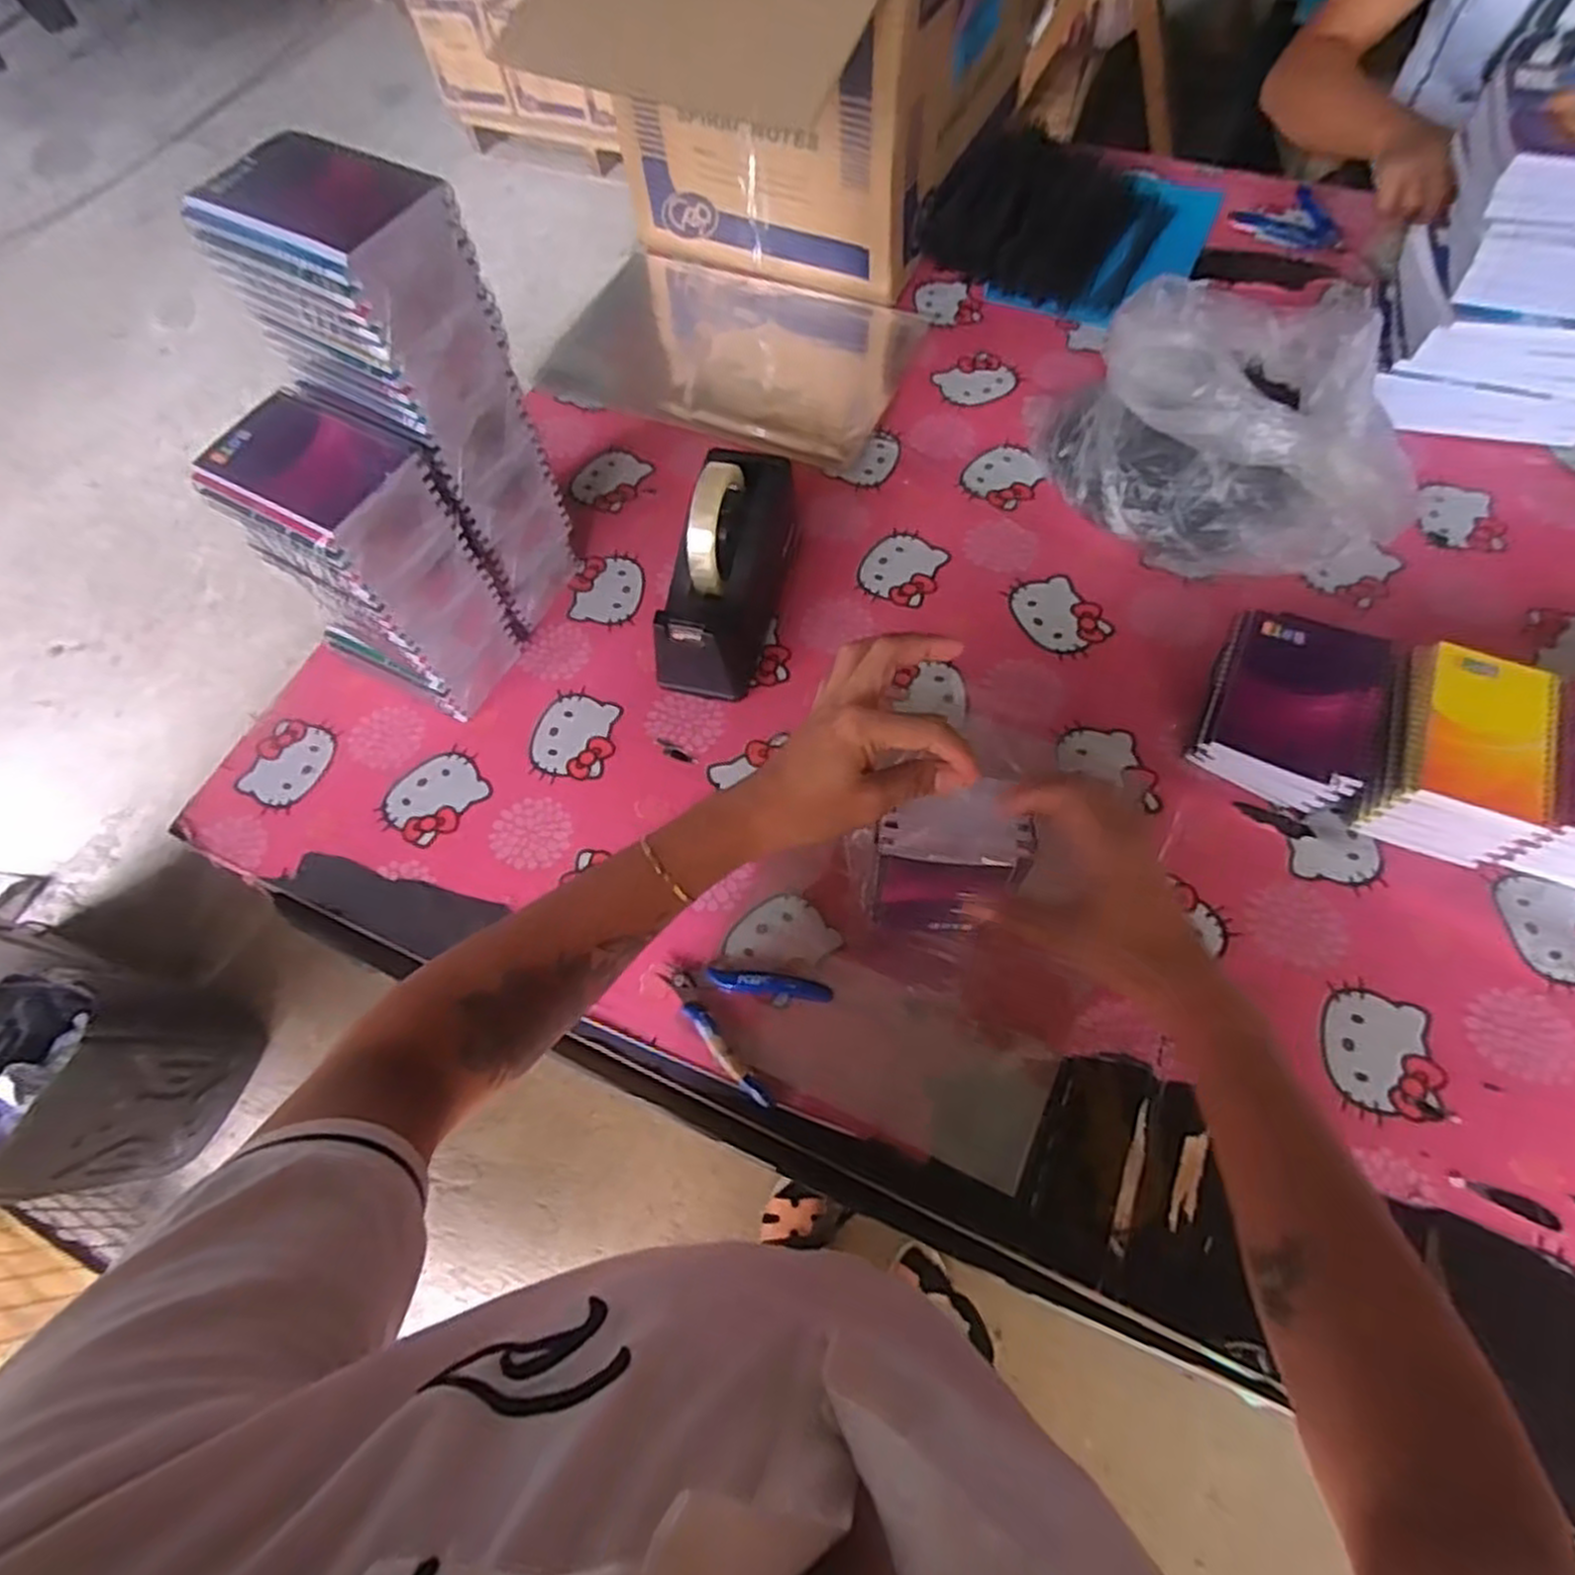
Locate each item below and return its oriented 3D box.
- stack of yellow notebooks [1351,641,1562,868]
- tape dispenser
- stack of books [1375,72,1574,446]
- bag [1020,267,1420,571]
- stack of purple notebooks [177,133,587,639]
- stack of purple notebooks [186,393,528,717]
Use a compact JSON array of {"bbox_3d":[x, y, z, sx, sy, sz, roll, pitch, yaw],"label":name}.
[{"bbox_3d":[0.486,-0.022,0.579,0.096,0.078,0.141,23,67,14],"label":"stack of yellow notebooks"},{"bbox_3d":[-0.049,-0.186,0.667,0.072,0.129,0.205,12,65,10],"label":"tape dispenser"},{"bbox_3d":[0.664,-0.450,0.696,0.213,0.220,0.164,12,65,9],"label":"stack of books"},{"bbox_3d":[0.371,-0.320,0.688,0.247,0.155,0.295,-5,63,1],"label":"bag"},{"bbox_3d":[-0.263,-0.260,0.599,0.136,0.338,0.107,26,68,15],"label":"stack of purple notebooks"},{"bbox_3d":[-0.309,-0.164,0.616,0.138,0.227,0.107,25,68,15],"label":"stack of purple notebooks"}]

